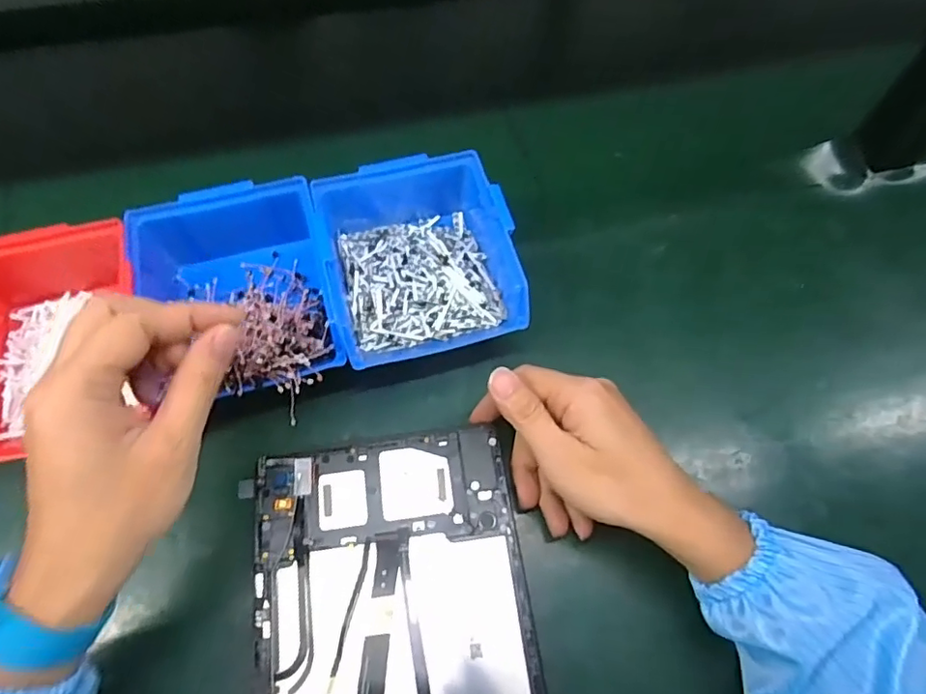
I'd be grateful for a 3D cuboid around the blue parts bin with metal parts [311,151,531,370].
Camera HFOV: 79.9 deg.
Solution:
[{"bbox_3d":[-0.031,-0.065,0.391,0.125,0.060,0.143,-12,65,-6],"label":"blue parts bin with metal parts"}]

